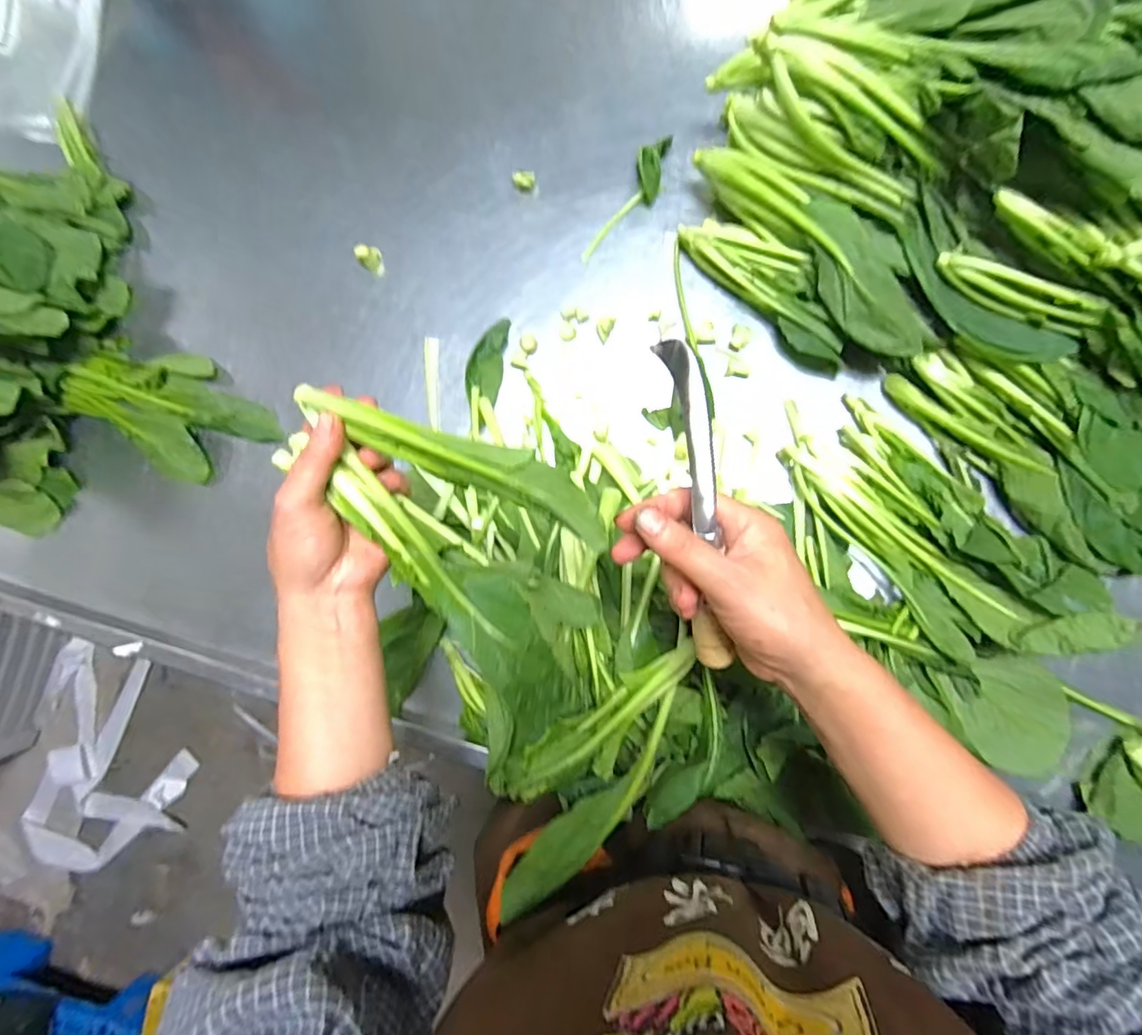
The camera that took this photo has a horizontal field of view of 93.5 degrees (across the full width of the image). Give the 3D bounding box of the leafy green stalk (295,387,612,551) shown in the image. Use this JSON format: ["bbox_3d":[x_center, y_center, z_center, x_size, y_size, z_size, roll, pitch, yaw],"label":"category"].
[{"bbox_3d":[-0.074,-0.038,0.321,0.210,0.027,0.032,21,88,13],"label":"leafy green stalk"}]

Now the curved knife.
[{"bbox_3d":[0.071,0.002,0.301,0.024,0.015,0.199,-9,114,5],"label":"curved knife"}]

